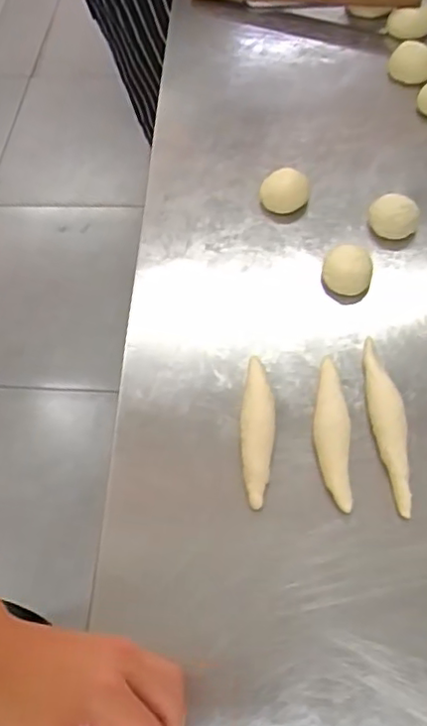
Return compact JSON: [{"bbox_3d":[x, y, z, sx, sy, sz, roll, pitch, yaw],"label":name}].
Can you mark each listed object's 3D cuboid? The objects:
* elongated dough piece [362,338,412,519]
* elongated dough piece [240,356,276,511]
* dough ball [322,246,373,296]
[{"bbox_3d":[0.147,0.050,0.521,0.027,0.010,0.154,-6,58,1],"label":"elongated dough piece"},{"bbox_3d":[0.037,0.056,0.519,0.027,0.018,0.126,3,59,6],"label":"elongated dough piece"},{"bbox_3d":[0.130,-0.089,0.606,0.050,0.037,0.037,11,60,11],"label":"dough ball"}]

